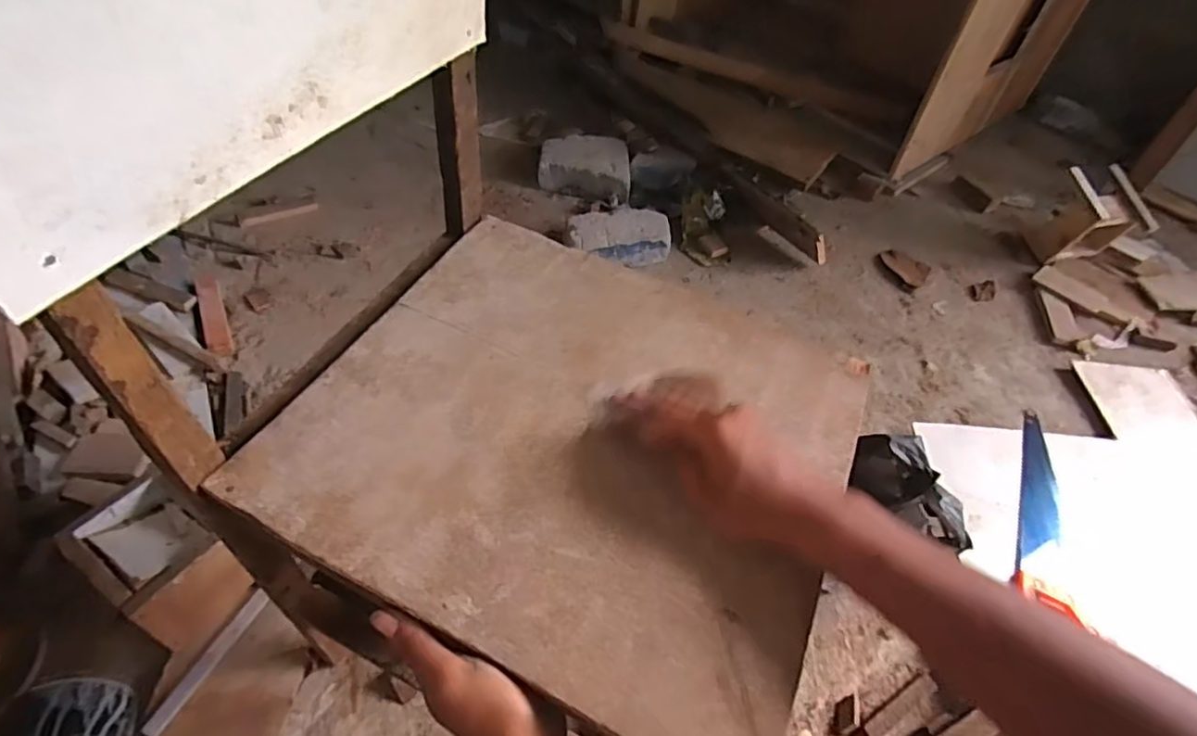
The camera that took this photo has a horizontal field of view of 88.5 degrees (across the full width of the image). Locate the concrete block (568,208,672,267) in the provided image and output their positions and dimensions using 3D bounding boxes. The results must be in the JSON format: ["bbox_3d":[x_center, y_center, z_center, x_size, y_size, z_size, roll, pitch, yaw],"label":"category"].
[{"bbox_3d":[0.040,-0.256,1.221,0.197,0.075,0.108,-9,52,-12],"label":"concrete block"}]

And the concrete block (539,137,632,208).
[{"bbox_3d":[-0.028,-0.443,1.380,0.207,0.069,0.149,8,50,1],"label":"concrete block"}]

